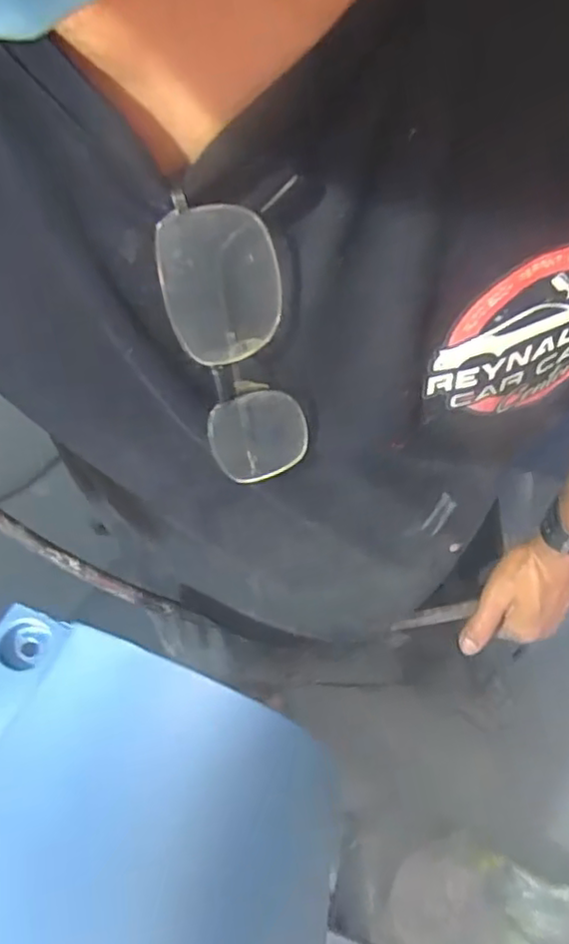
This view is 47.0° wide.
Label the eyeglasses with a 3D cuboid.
[{"bbox_3d":[-0.017,-0.041,0.224,0.035,0.106,0.021,-12,41,-4],"label":"eyeglasses"}]

